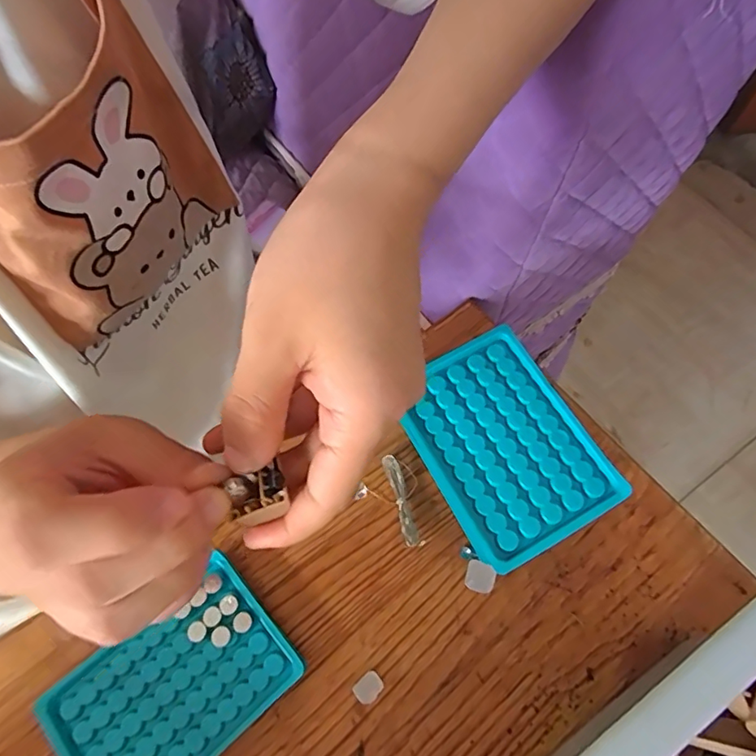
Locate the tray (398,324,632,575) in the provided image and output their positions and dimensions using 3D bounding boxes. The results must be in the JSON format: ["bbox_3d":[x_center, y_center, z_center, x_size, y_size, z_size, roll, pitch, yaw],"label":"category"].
[{"bbox_3d":[0.078,0.048,0.343,0.094,0.054,0.131,-28,70,-9],"label":"tray"}]

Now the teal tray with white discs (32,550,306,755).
[{"bbox_3d":[-0.123,0.186,0.308,0.132,0.017,0.093,-40,72,-14],"label":"teal tray with white discs"}]

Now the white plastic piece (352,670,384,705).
[{"bbox_3d":[-0.006,0.188,0.311,0.017,0.006,0.014,-42,72,-14],"label":"white plastic piece"}]

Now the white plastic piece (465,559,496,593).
[{"bbox_3d":[0.067,0.130,0.334,0.018,0.005,0.018,18,69,9],"label":"white plastic piece"}]

